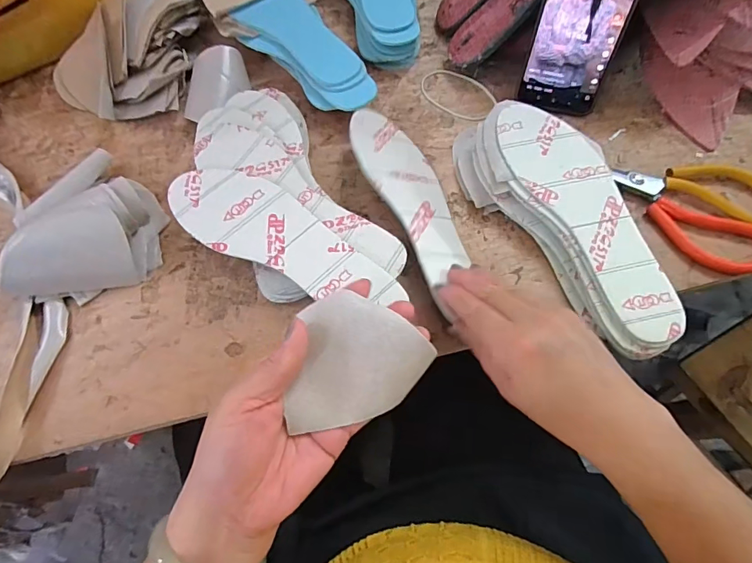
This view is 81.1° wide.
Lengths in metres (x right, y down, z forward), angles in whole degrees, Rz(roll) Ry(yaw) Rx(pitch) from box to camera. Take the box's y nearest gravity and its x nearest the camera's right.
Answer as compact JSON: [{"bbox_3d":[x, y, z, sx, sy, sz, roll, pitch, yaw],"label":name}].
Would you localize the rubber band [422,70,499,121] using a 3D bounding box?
[{"bbox_3d":[0.085,-0.200,0.466,0.086,0.004,0.054,36,72,18],"label":"rubber band"}]

